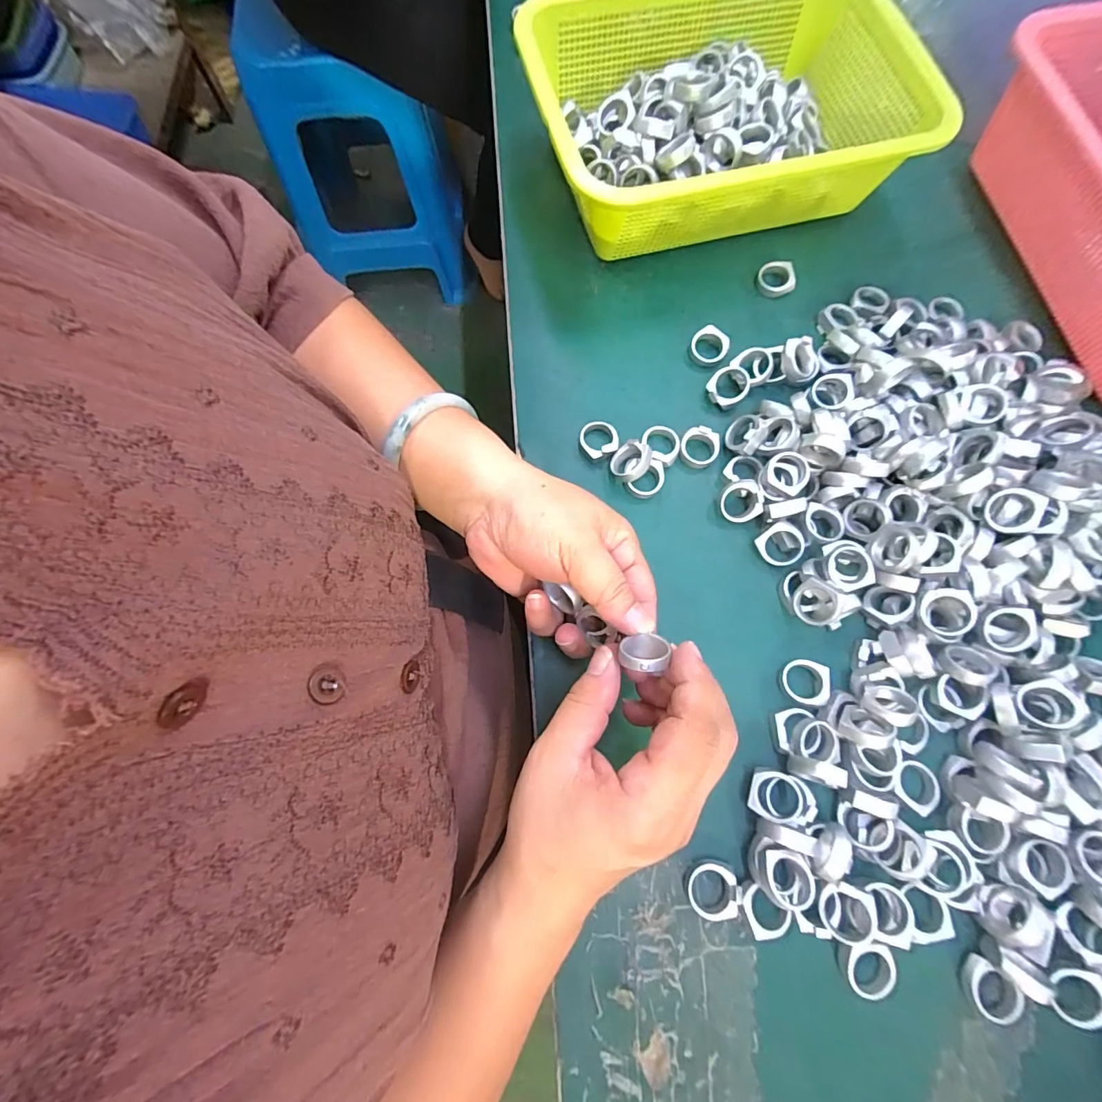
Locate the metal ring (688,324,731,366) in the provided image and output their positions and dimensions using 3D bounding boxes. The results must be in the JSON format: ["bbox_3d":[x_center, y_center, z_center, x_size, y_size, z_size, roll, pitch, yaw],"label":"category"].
[{"bbox_3d":[0.112,-0.144,0.334,0.025,0.013,0.024,0,74,0],"label":"metal ring"}]

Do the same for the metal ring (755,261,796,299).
[{"bbox_3d":[0.168,-0.203,0.352,0.027,0.010,0.027,0,74,0],"label":"metal ring"}]

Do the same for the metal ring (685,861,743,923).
[{"bbox_3d":[0.084,0.176,0.245,0.025,0.010,0.025,0,74,0],"label":"metal ring"}]

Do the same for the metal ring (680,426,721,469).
[{"bbox_3d":[0.099,-0.069,0.314,0.025,0.008,0.027,0,74,0],"label":"metal ring"}]

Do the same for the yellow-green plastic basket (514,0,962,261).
[{"bbox_3d":[0.119,-0.312,0.347,0.260,0.079,0.194,-14,75,-4],"label":"yellow-green plastic basket"}]

